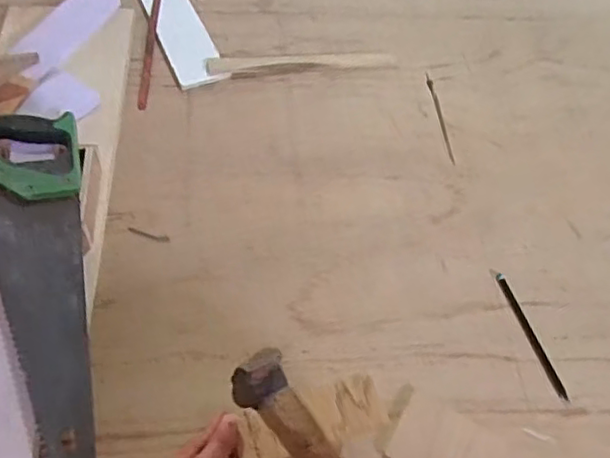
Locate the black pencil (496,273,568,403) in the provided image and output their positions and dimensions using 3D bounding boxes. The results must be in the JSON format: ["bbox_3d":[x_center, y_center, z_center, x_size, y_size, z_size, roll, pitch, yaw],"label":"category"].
[{"bbox_3d":[0.267,0.124,0.733,0.013,0.005,0.163,-13,59,-13],"label":"black pencil"}]

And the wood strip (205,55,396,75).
[{"bbox_3d":[-0.003,-0.259,0.958,0.290,0.010,0.034,-4,57,-9],"label":"wood strip"}]

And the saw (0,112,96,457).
[{"bbox_3d":[-0.280,0.041,0.628,0.107,0.023,0.409,-10,58,-11],"label":"saw"}]

